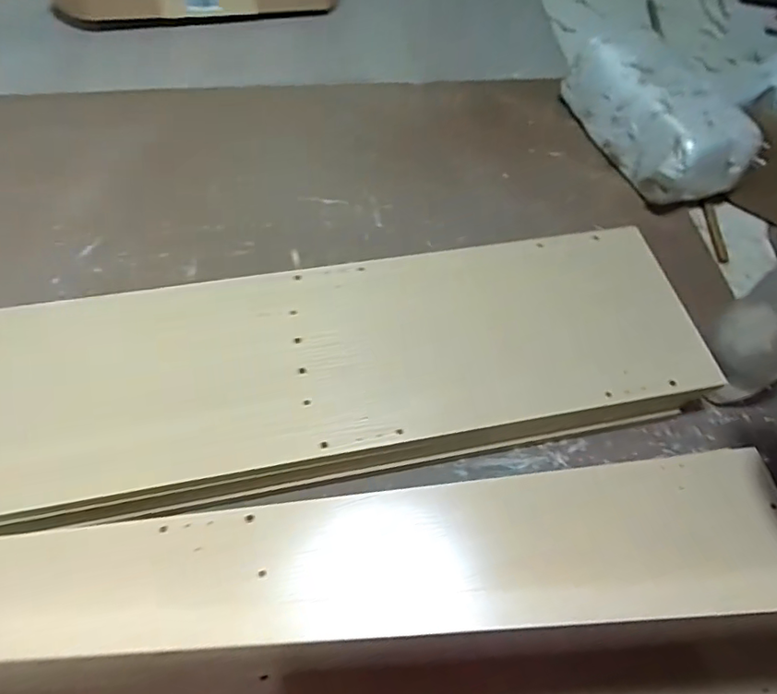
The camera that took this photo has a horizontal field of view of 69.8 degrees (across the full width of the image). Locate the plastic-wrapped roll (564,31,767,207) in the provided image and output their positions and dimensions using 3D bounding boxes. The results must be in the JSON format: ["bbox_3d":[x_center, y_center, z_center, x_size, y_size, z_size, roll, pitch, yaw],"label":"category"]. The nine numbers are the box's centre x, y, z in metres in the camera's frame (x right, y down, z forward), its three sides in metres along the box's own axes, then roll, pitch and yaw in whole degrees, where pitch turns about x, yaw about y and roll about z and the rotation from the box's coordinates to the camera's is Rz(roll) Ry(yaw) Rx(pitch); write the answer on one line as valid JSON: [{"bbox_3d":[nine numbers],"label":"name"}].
[{"bbox_3d":[0.344,-0.302,0.715,0.119,0.107,0.241,-16,61,-13],"label":"plastic-wrapped roll"}]

